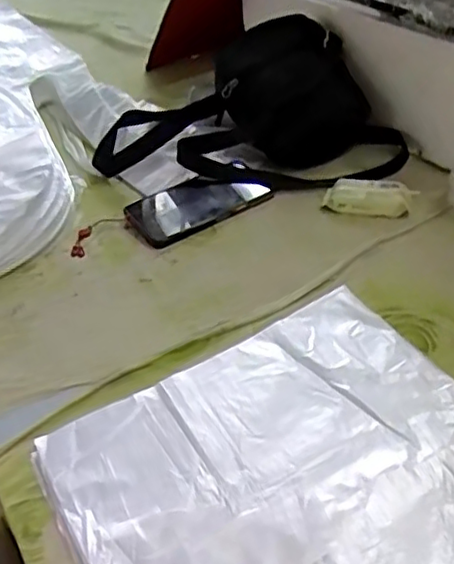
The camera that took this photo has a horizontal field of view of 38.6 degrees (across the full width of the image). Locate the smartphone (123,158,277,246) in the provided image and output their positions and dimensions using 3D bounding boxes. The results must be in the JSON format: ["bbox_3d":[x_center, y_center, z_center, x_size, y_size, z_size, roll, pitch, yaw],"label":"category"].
[{"bbox_3d":[-0.031,-0.095,0.747,0.159,0.014,0.087,-29,59,-19],"label":"smartphone"}]

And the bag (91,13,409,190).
[{"bbox_3d":[0.024,-0.218,0.811,0.389,0.144,0.183,7,40,14],"label":"bag"}]

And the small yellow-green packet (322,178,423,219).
[{"bbox_3d":[0.157,-0.095,0.719,0.094,0.025,0.053,5,40,13],"label":"small yellow-green packet"}]

